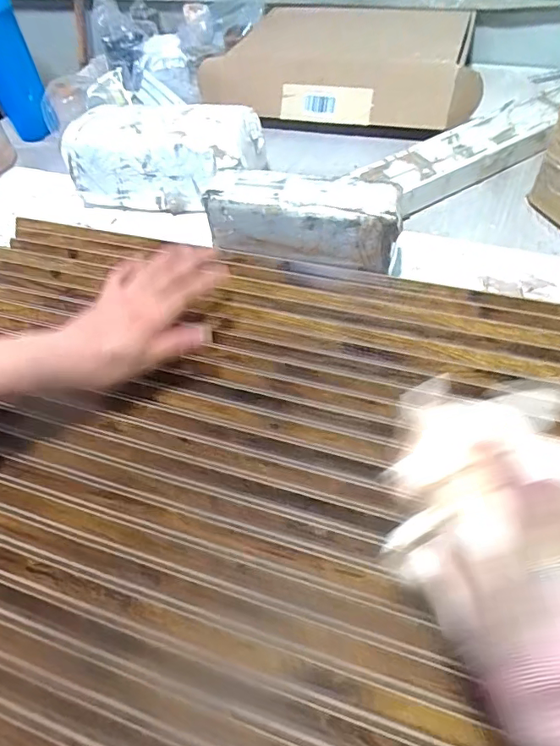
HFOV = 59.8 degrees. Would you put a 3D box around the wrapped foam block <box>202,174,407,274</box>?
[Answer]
[{"bbox_3d":[0.026,-0.166,0.516,0.195,0.066,0.062,13,54,14],"label":"wrapped foam block"}]

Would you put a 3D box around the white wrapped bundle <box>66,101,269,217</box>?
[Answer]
[{"bbox_3d":[-0.152,-0.290,0.656,0.231,0.099,0.112,9,53,13],"label":"white wrapped bundle"}]

